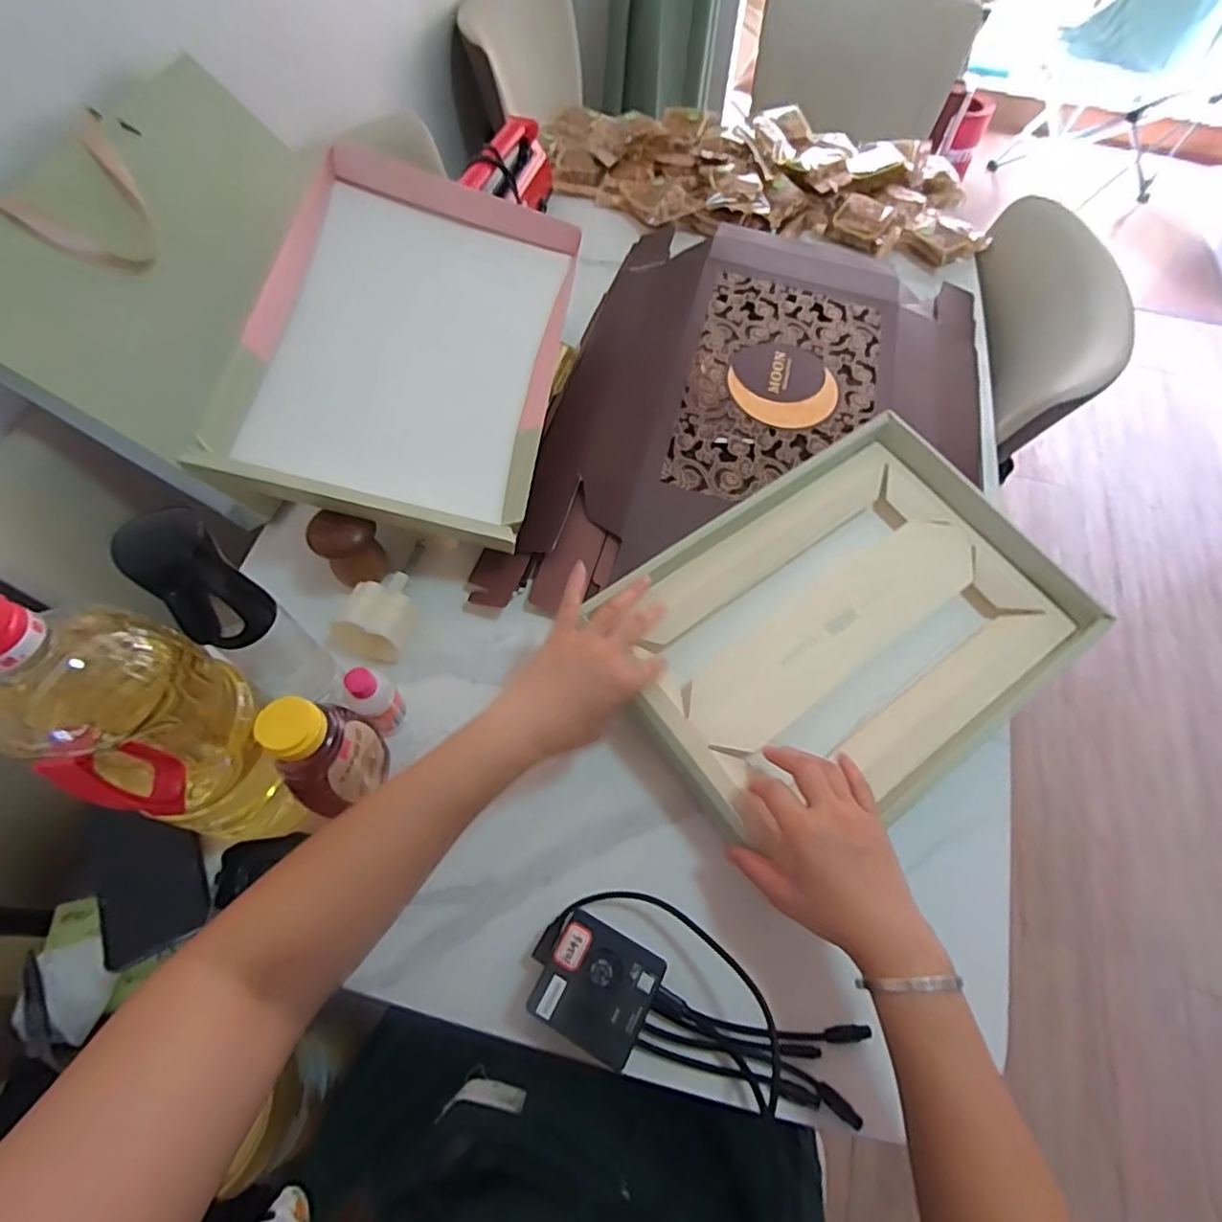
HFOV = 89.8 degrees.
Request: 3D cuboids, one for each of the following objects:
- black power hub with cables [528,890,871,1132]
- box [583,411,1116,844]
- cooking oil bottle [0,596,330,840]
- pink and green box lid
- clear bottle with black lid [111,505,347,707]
[{"bbox_3d":[0.060,0.288,0.439,0.237,0.058,0.105,25,63,12],"label":"black power hub with cables"},{"bbox_3d":[0.212,0.010,0.555,0.384,0.055,0.279,-32,67,-18],"label":"box"},{"bbox_3d":[-0.296,0.080,0.411,0.102,0.273,0.103,1,61,-2],"label":"cooking oil bottle"},{"bbox_3d":[-0.212,-0.310,0.682,0.302,0.081,0.479,14,66,-15],"label":"pink and green box lid"},{"bbox_3d":[-0.274,0.017,0.473,0.059,0.235,0.058,39,67,17],"label":"clear bottle with black lid"}]

